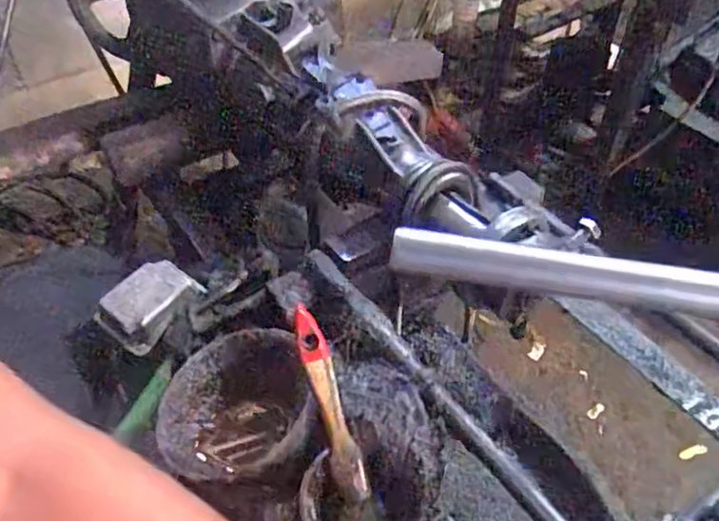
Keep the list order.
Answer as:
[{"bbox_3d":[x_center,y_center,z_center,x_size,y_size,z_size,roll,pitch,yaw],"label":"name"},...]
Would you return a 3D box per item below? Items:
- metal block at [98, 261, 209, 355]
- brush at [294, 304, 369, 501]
[{"bbox_3d":[-0.195,0.040,0.590,0.064,0.030,0.082,25,49,22],"label":"metal block"},{"bbox_3d":[-0.021,0.099,0.442,0.023,0.151,0.010,-18,4,-18],"label":"brush"}]

